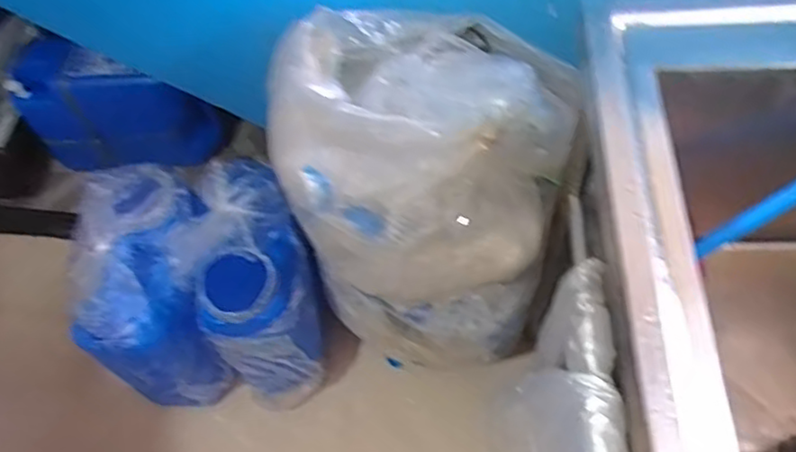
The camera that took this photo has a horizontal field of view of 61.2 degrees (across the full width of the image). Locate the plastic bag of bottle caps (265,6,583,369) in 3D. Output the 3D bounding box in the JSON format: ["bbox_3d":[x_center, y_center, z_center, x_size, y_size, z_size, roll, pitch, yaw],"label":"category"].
[{"bbox_3d":[0.049,0.001,1.124,0.409,0.690,0.392,-5,60,1],"label":"plastic bag of bottle caps"}]

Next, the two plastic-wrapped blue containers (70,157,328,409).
[{"bbox_3d":[-0.345,0.135,1.274,0.395,0.453,0.310,0,60,4],"label":"two plastic-wrapped blue containers"}]

